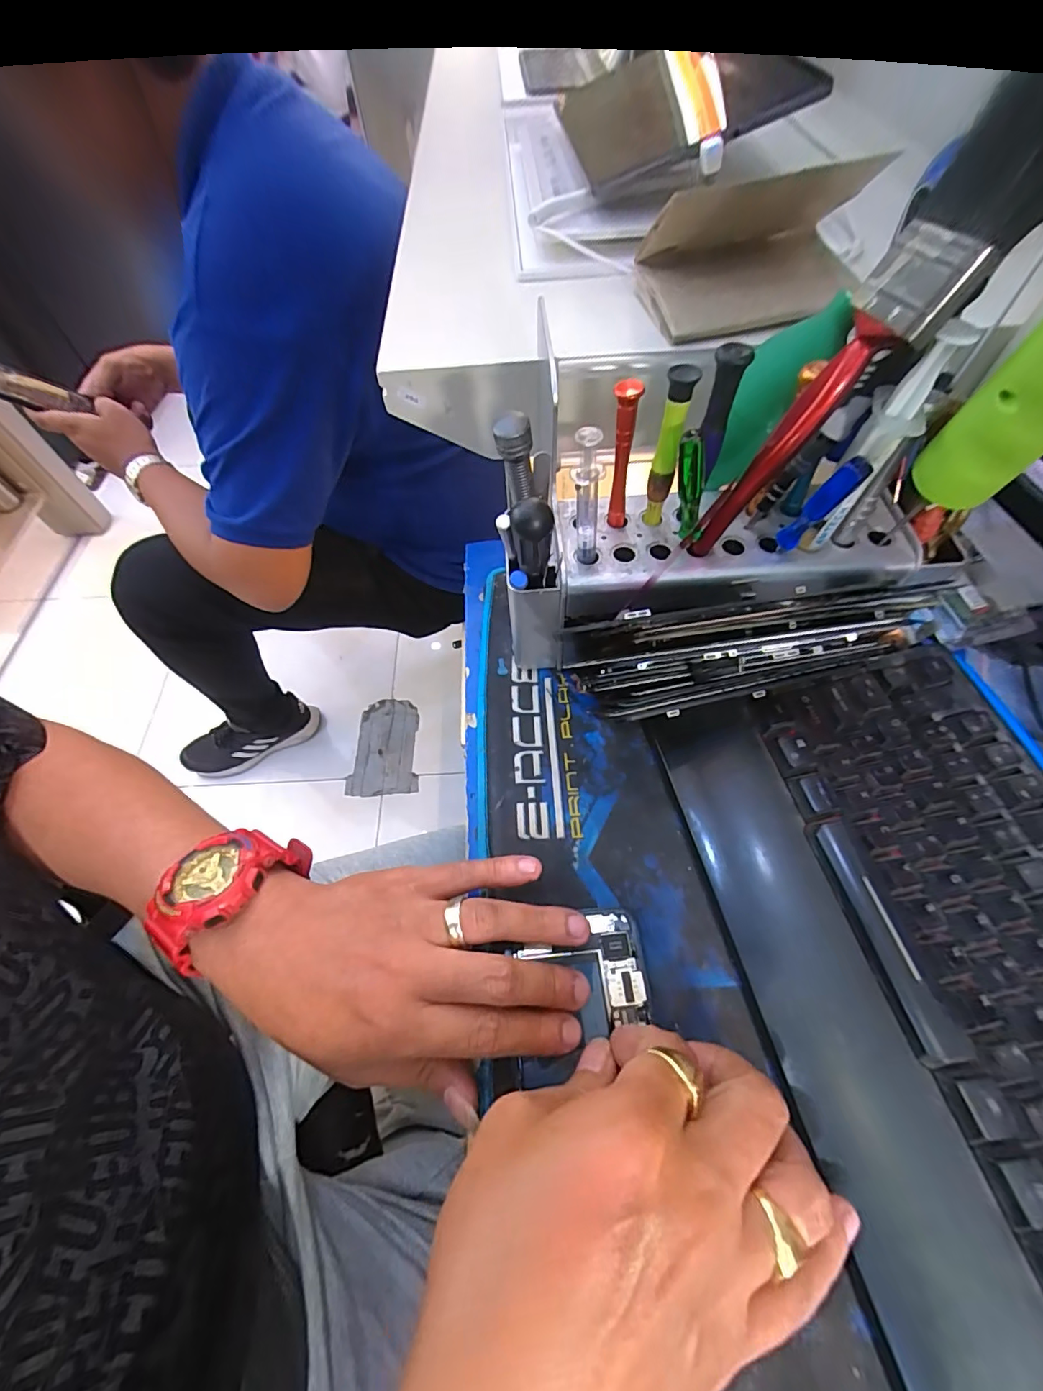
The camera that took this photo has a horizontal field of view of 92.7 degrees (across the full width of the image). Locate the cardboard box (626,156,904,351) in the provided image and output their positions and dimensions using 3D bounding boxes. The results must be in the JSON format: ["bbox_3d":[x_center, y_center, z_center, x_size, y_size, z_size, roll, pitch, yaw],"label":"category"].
[{"bbox_3d":[0.156,-0.295,0.327,0.131,0.066,0.092,-7,60,-2],"label":"cardboard box"}]

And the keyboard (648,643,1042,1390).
[{"bbox_3d":[0.214,0.181,0.202,0.178,0.037,0.430,-11,60,-5],"label":"keyboard"}]

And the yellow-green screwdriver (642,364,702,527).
[{"bbox_3d":[0.076,-0.125,0.261,0.013,0.100,0.011,6,60,5],"label":"yellow-green screwdriver"}]

